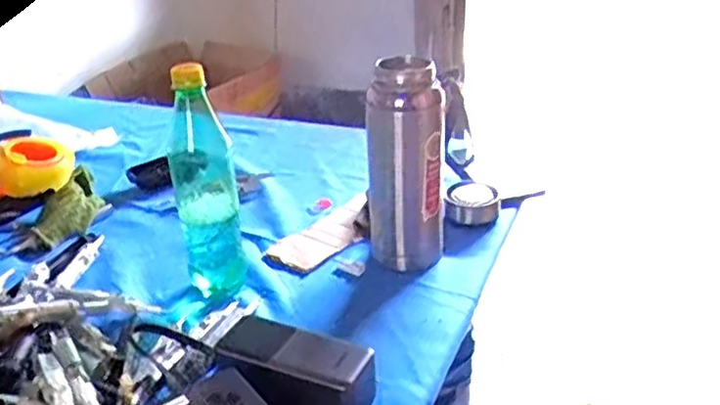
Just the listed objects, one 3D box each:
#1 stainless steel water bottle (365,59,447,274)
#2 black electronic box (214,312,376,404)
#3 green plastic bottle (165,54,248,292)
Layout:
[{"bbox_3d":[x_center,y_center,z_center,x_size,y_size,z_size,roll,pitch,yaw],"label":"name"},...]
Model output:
[{"bbox_3d":[0.049,-0.037,0.743,0.082,0.219,0.066,-2,27,4],"label":"stainless steel water bottle"},{"bbox_3d":[-0.052,0.141,0.588,0.135,0.053,0.055,11,30,23],"label":"black electronic box"},{"bbox_3d":[-0.156,-0.018,0.705,0.061,0.230,0.062,-8,28,-11],"label":"green plastic bottle"}]

